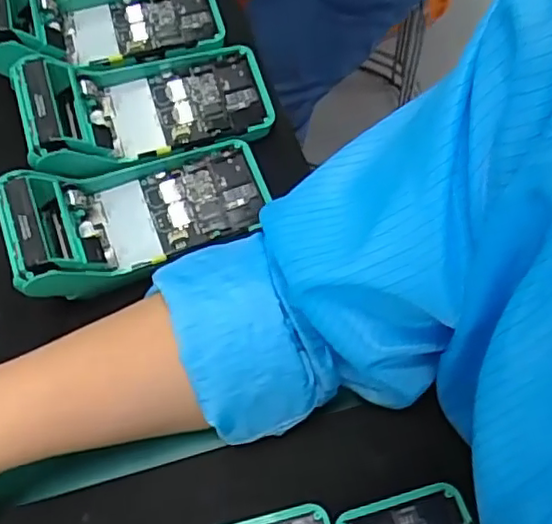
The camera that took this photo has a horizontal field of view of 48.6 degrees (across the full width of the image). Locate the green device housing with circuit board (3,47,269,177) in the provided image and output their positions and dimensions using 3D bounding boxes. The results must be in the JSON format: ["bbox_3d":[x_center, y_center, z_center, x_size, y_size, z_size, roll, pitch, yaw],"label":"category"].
[{"bbox_3d":[-0.094,-0.113,0.448,0.171,0.056,0.082,-15,64,-22],"label":"green device housing with circuit board"}]

